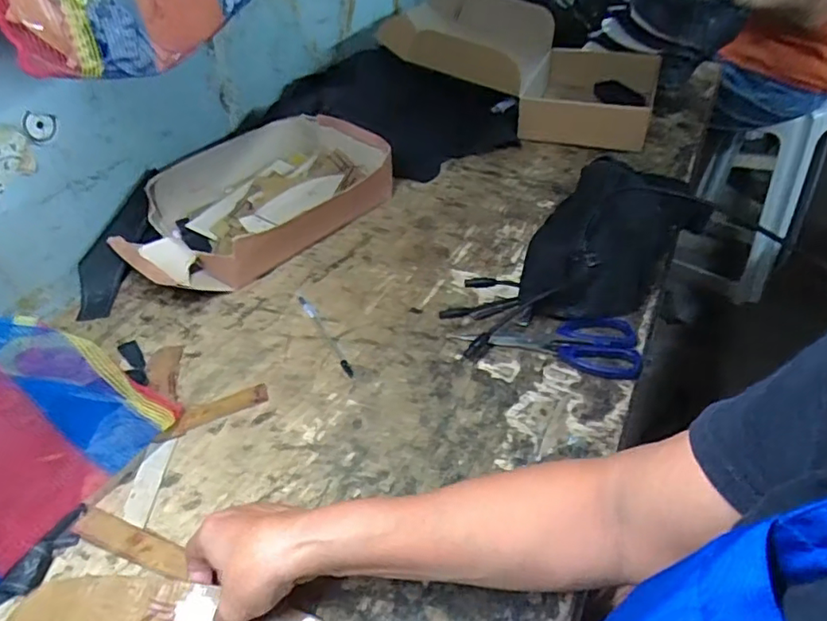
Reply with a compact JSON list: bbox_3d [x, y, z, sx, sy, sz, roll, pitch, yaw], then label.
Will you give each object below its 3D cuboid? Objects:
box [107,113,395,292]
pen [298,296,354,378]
[{"bbox_3d":[-0.205,-0.146,0.749,0.229,0.096,0.348,33,52,32],"label":"box"},{"bbox_3d":[-0.096,0.024,0.618,0.011,0.007,0.139,-21,45,-22],"label":"pen"}]

